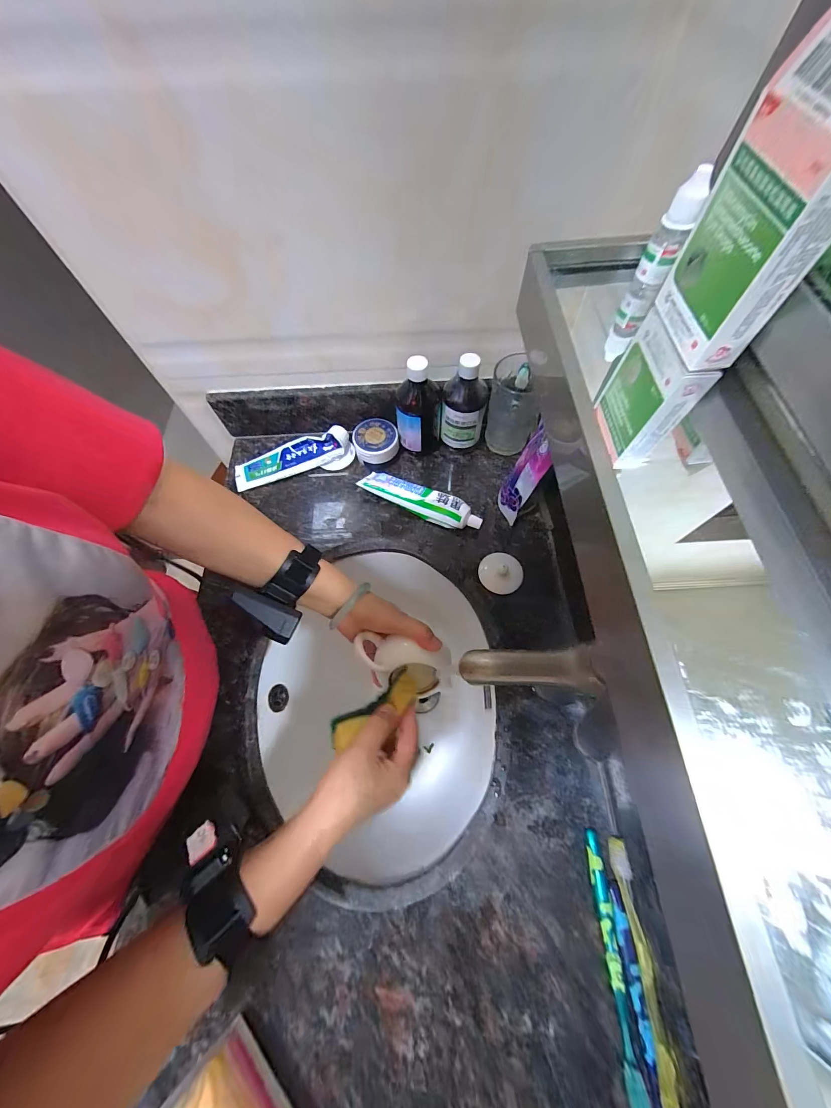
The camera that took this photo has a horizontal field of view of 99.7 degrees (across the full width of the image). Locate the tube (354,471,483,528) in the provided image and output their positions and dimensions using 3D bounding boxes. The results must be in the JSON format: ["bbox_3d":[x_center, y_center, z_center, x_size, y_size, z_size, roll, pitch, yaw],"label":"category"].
[{"bbox_3d":[0.007,-0.075,0.507,0.176,0.030,0.038,21,69,10],"label":"tube"}]

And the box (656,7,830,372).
[{"bbox_3d":[0.165,-0.160,0.170,0.024,0.103,0.068,-4,66,-1],"label":"box"}]

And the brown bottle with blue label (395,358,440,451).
[{"bbox_3d":[0.003,-0.204,0.501,0.060,0.147,0.056,-2,66,1],"label":"brown bottle with blue label"}]

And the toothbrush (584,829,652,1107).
[{"bbox_3d":[0.178,0.368,0.314,0.014,0.012,0.191,-2,66,1],"label":"toothbrush"}]

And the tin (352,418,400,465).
[{"bbox_3d":[-0.060,-0.172,0.543,0.067,0.039,0.060,-13,67,-4],"label":"tin"}]

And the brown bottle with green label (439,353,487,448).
[{"bbox_3d":[0.070,-0.212,0.505,0.059,0.142,0.061,10,67,6],"label":"brown bottle with green label"}]

